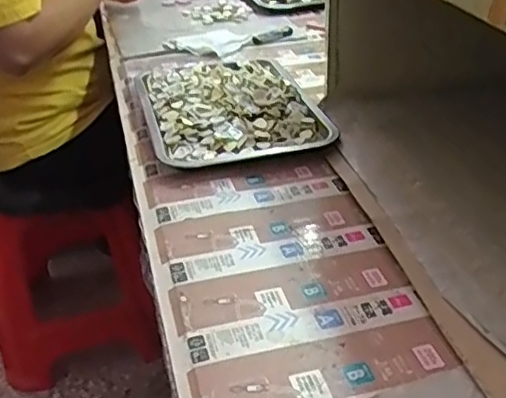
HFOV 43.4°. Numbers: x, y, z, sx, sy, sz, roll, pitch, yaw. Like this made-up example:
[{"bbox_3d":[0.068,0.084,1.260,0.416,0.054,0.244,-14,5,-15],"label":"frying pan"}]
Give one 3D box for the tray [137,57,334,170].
[{"bbox_3d":[-0.038,-0.124,0.815,0.206,0.038,0.292,-12,33,-12],"label":"tray"}]

